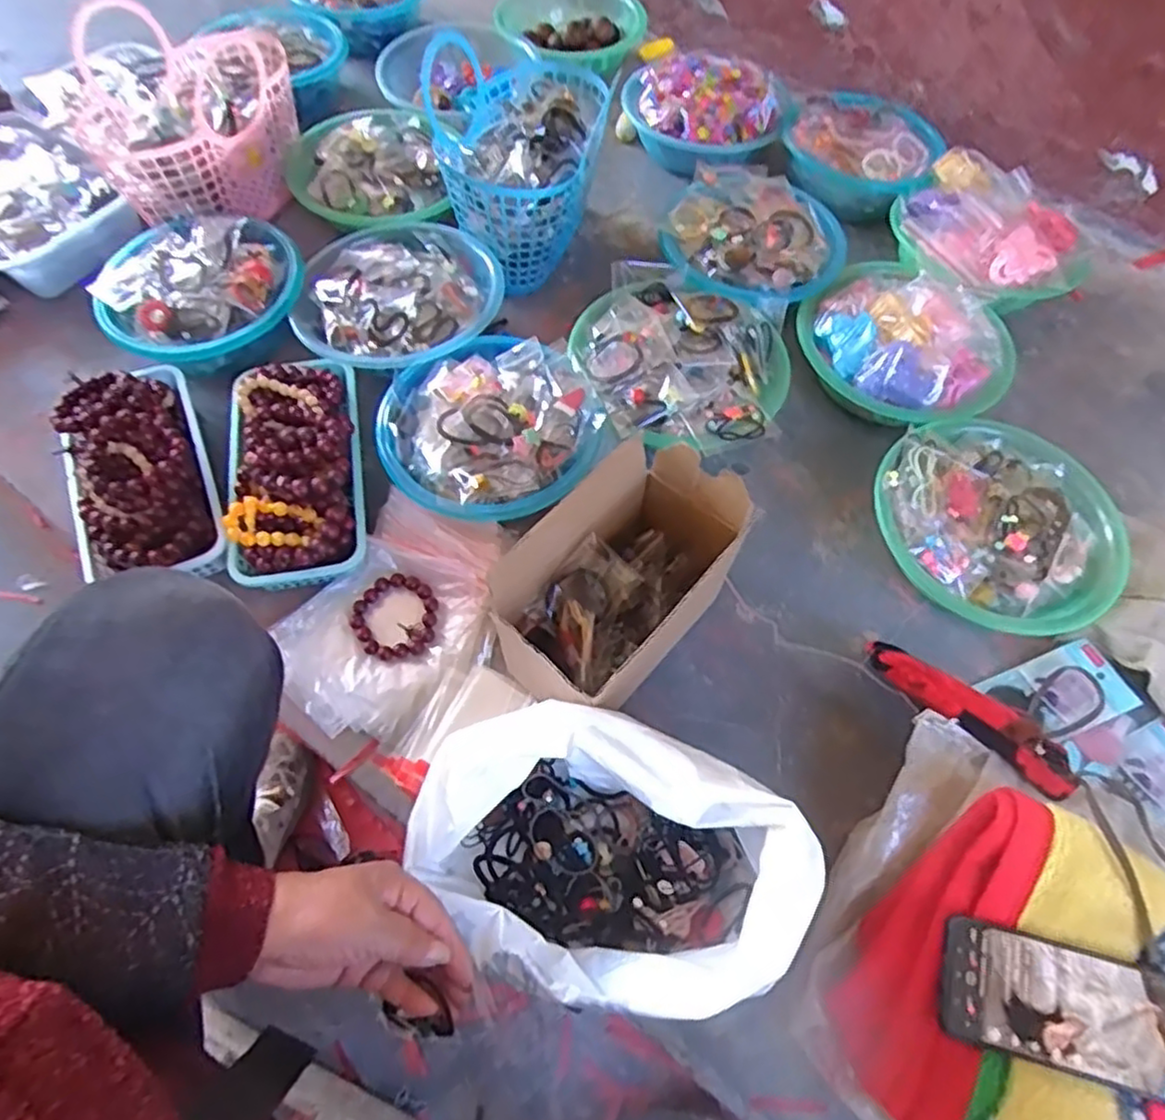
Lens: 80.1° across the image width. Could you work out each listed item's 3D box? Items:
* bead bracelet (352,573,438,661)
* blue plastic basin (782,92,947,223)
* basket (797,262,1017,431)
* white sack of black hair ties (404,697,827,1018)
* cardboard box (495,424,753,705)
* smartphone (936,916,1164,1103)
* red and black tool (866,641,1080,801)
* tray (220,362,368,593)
[{"bbox_3d":[-0.180,0.055,0.669,0.079,0.016,0.083,-26,66,-15],"label":"bead bracelet"},{"bbox_3d":[0.389,-0.577,0.970,0.198,0.078,0.180,1,62,-2],"label":"blue plastic basin"},{"bbox_3d":[0.368,-0.248,0.789,0.198,0.073,0.227,-31,68,-17],"label":"basket"},{"bbox_3d":[0.012,0.225,0.520,0.277,0.142,0.183,21,63,8],"label":"white sack of black hair ties"},{"bbox_3d":[0.033,0.024,0.598,0.130,0.173,0.196,34,66,15],"label":"cardboard box"},{"bbox_3d":[0.334,0.305,0.473,0.164,0.010,0.075,15,62,5],"label":"smartphone"},{"bbox_3d":[0.321,0.126,0.577,0.176,0.013,0.045,34,66,15],"label":"red and black tool"},{"bbox_3d":[-0.293,-0.104,0.693,0.132,0.064,0.252,-10,63,-8],"label":"tray"}]

